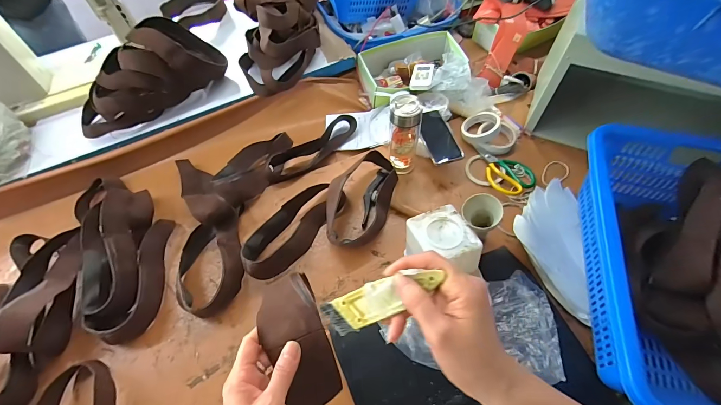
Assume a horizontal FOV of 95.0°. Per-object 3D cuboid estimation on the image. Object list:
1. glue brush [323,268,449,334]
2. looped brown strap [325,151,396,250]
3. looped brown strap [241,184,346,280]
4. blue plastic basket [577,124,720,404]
[{"bbox_3d":[0.018,0.092,0.312,0.130,0.006,0.036,-32,76,27],"label":"glue brush"},{"bbox_3d":[0.001,-0.016,0.768,0.145,0.082,0.254,10,60,8],"label":"looped brown strap"},{"bbox_3d":[-0.152,0.053,0.751,0.104,0.057,0.276,32,65,19],"label":"looped brown strap"},{"bbox_3d":[0.591,0.131,0.568,0.401,0.178,0.499,10,60,9],"label":"blue plastic basket"}]

